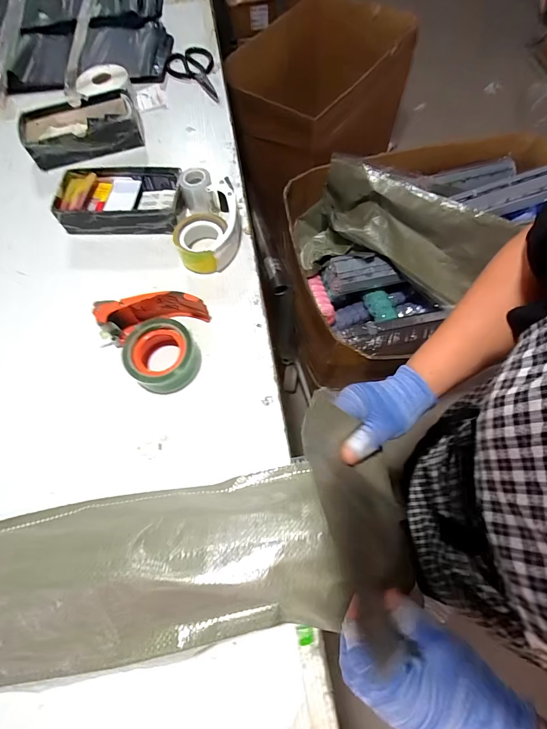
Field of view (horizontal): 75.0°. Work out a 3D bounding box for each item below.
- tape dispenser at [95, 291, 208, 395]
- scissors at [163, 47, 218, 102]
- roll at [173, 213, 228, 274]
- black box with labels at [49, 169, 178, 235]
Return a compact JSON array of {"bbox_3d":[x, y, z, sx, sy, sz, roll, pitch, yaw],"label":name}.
[{"bbox_3d":[-0.181,-0.037,0.518,0.146,0.059,0.143,5,67,5],"label":"tape dispenser"},{"bbox_3d":[-0.184,-0.668,0.814,0.107,0.017,0.211,-19,67,-5],"label":"scissors"},{"bbox_3d":[-0.119,-0.203,0.592,0.084,0.055,0.085,-1,66,3],"label":"roll"},{"bbox_3d":[-0.267,-0.290,0.637,0.213,0.051,0.113,2,66,4],"label":"black box with labels"}]

